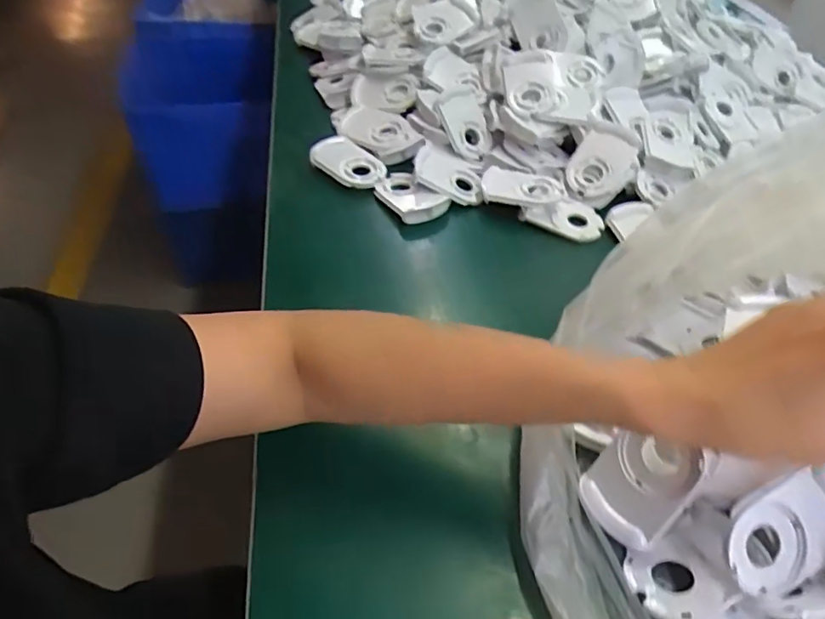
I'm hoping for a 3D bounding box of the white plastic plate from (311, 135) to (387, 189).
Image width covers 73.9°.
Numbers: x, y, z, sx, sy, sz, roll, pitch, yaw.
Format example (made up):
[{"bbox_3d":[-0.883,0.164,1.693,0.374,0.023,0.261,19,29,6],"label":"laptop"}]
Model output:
[{"bbox_3d":[-0.067,-0.156,0.585,0.081,0.006,0.050,37,61,17],"label":"white plastic plate"}]

